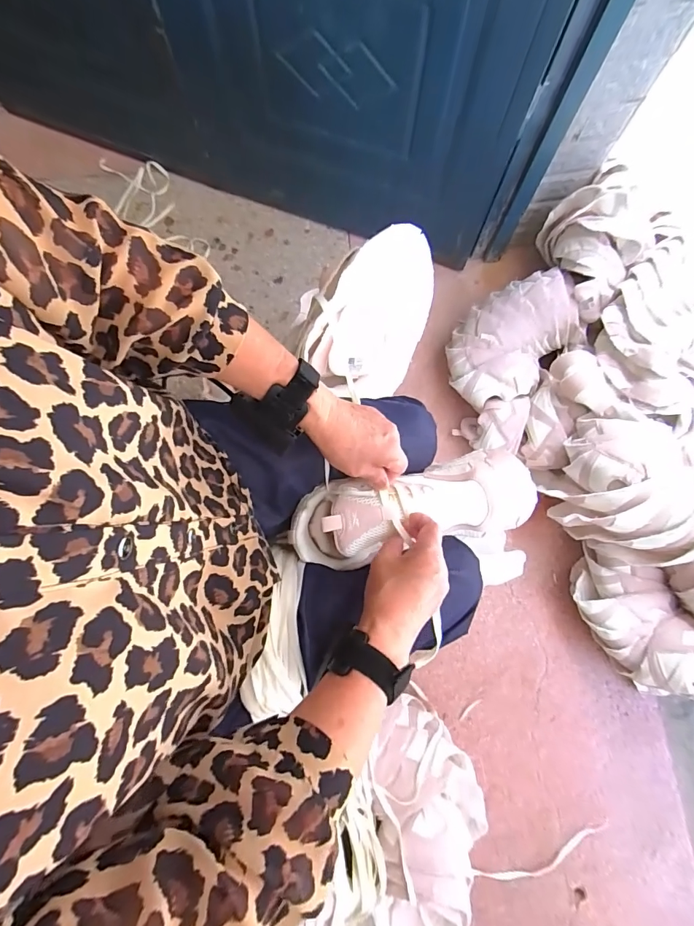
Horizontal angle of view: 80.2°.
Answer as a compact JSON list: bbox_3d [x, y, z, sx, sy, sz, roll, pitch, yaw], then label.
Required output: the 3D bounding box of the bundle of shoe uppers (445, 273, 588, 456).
[{"bbox_3d":[0.328,-0.221,0.857,0.226,0.111,0.370,36,78,7],"label":"bundle of shoe uppers"}]

